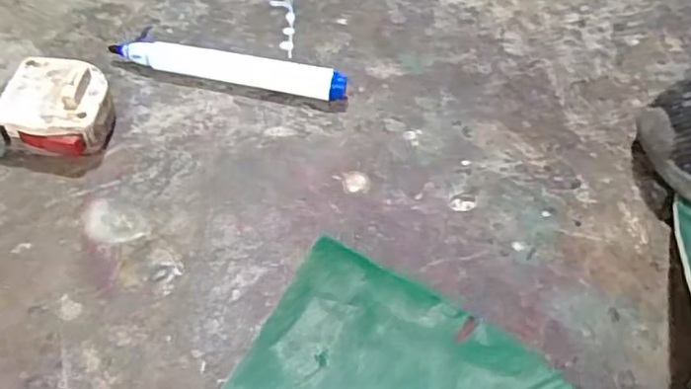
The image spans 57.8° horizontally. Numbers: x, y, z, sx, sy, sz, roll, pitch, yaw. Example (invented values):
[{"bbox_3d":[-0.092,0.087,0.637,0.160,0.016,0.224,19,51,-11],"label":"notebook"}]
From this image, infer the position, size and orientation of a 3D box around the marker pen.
[{"bbox_3d":[-0.065,-0.070,0.350,0.131,0.016,0.012,10,51,5],"label":"marker pen"}]

